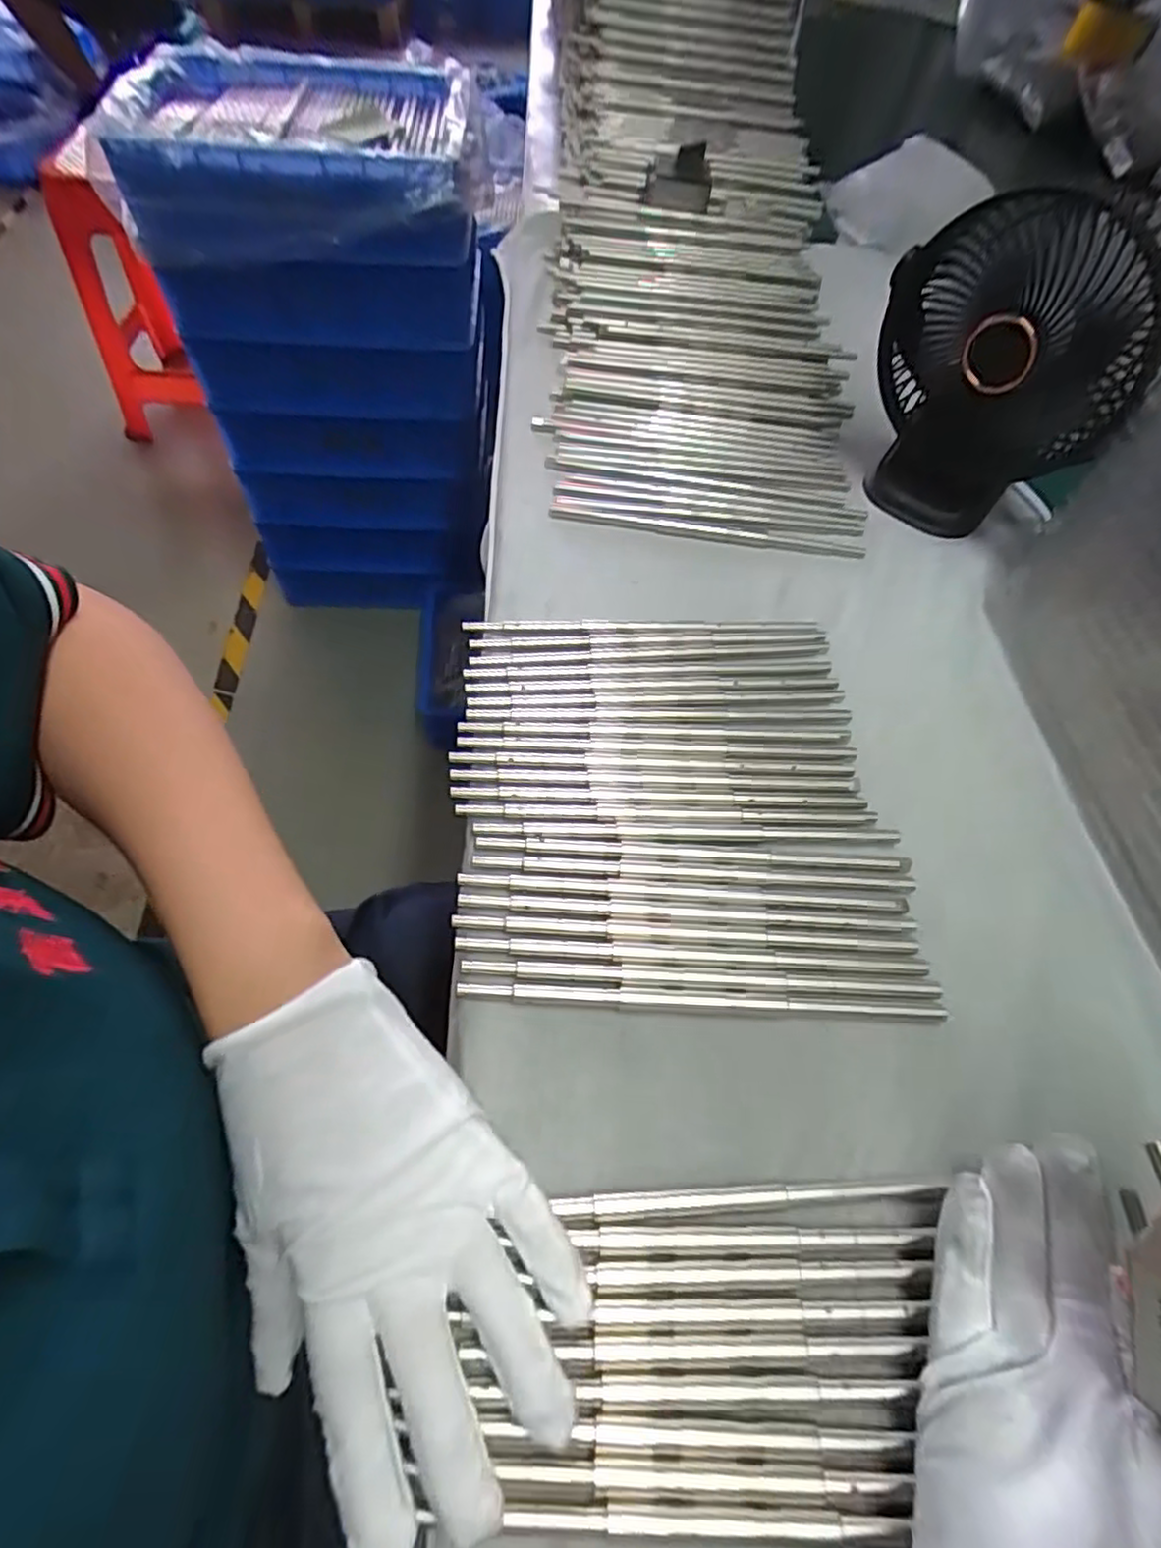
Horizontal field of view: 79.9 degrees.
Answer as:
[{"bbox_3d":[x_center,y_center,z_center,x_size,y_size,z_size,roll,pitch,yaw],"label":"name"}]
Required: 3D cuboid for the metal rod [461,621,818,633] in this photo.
[{"bbox_3d":[0.038,-0.089,0.413,0.212,0.004,0.009,0,59,-5],"label":"metal rod"}]

